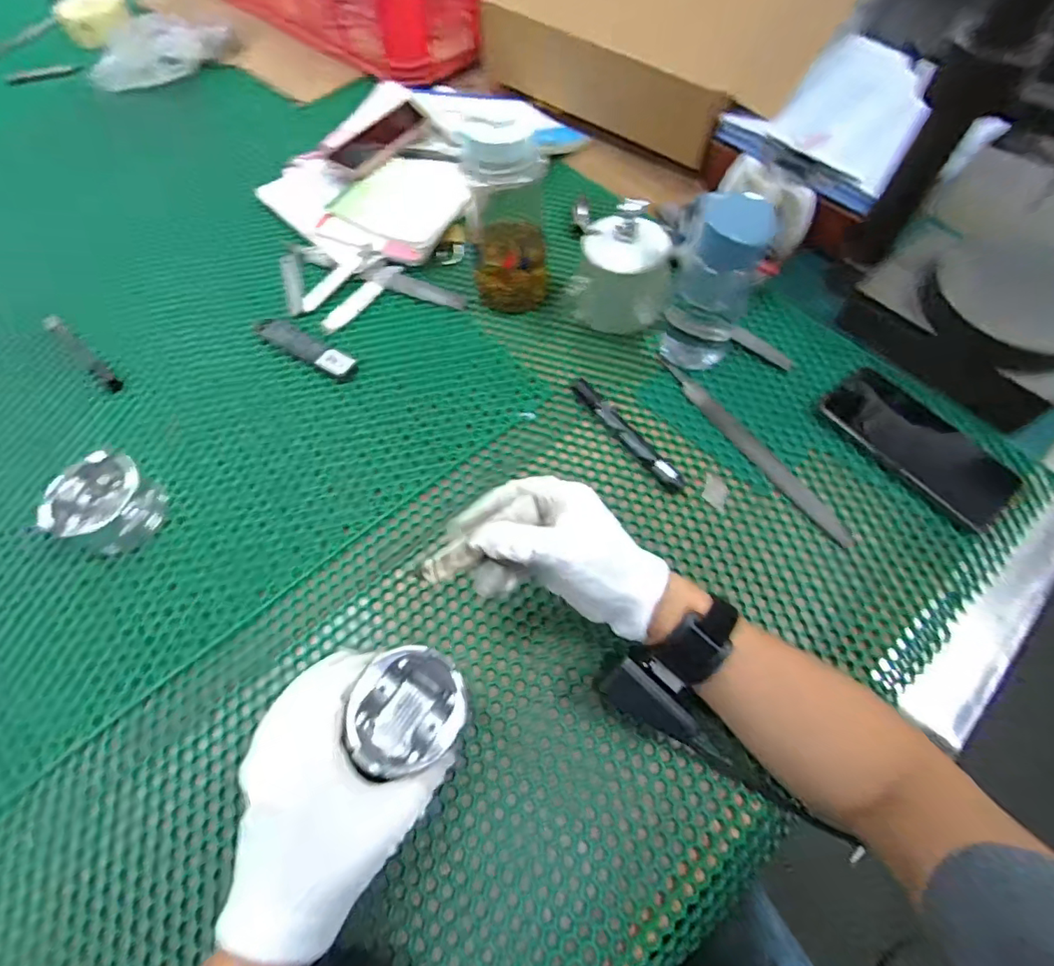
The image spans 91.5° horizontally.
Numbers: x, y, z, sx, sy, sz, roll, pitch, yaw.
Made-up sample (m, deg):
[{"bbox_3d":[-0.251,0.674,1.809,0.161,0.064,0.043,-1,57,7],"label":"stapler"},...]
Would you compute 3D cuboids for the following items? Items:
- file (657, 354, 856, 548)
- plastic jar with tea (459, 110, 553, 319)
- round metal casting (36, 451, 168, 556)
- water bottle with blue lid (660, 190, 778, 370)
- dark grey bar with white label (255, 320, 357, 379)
[{"bbox_3d":[0.207,-0.040,0.479,0.018,0.006,0.242,-31,66,-15],"label":"file"},{"bbox_3d":[-0.018,-0.257,0.490,0.076,0.159,0.080,-4,62,-1],"label":"plastic jar with tea"},{"bbox_3d":[-0.351,0.020,0.433,0.067,0.049,0.074,23,65,12],"label":"round metal casting"},{"bbox_3d":[0.167,-0.179,0.468,0.079,0.144,0.059,23,65,12],"label":"water bottle with blue lid"},{"bbox_3d":[-0.232,-0.143,0.534,0.129,0.013,0.028,30,67,15],"label":"dark grey bar with white label"}]

